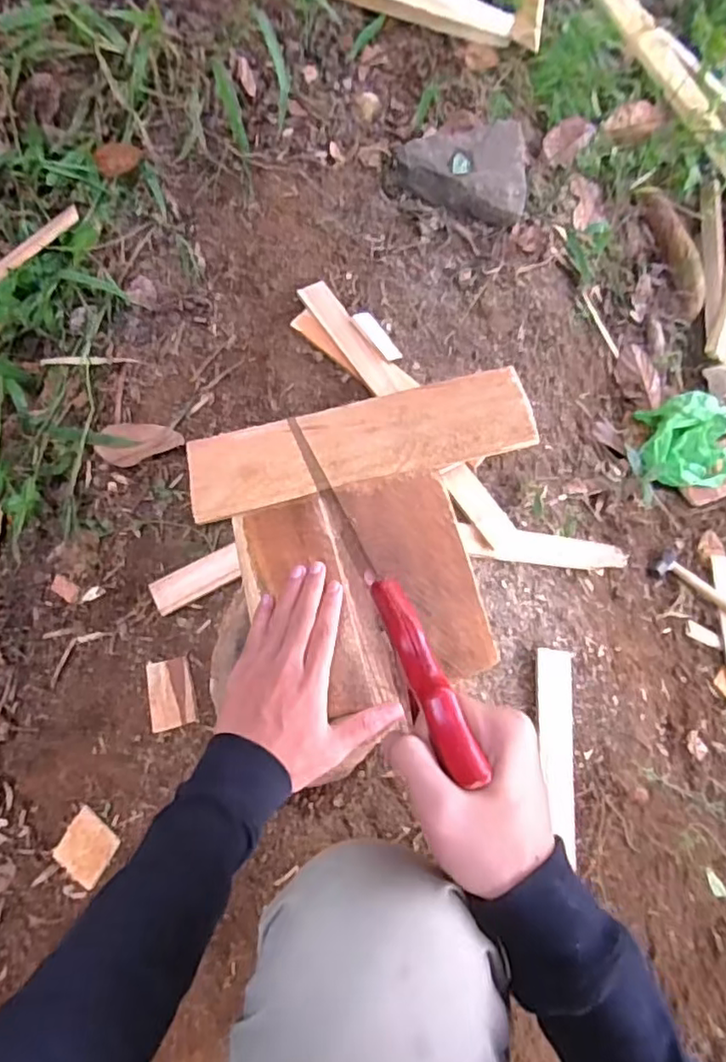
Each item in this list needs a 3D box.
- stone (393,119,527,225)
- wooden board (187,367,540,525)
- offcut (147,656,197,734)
[{"bbox_3d":[0.130,-0.476,0.843,0.168,0.087,0.107,4,67,0],"label":"stone"},{"bbox_3d":[-0.005,-0.103,0.741,0.395,0.011,0.107,-13,67,1],"label":"wooden board"},{"bbox_3d":[-0.201,0.169,0.668,0.051,0.004,0.072,-15,68,8],"label":"offcut"}]

